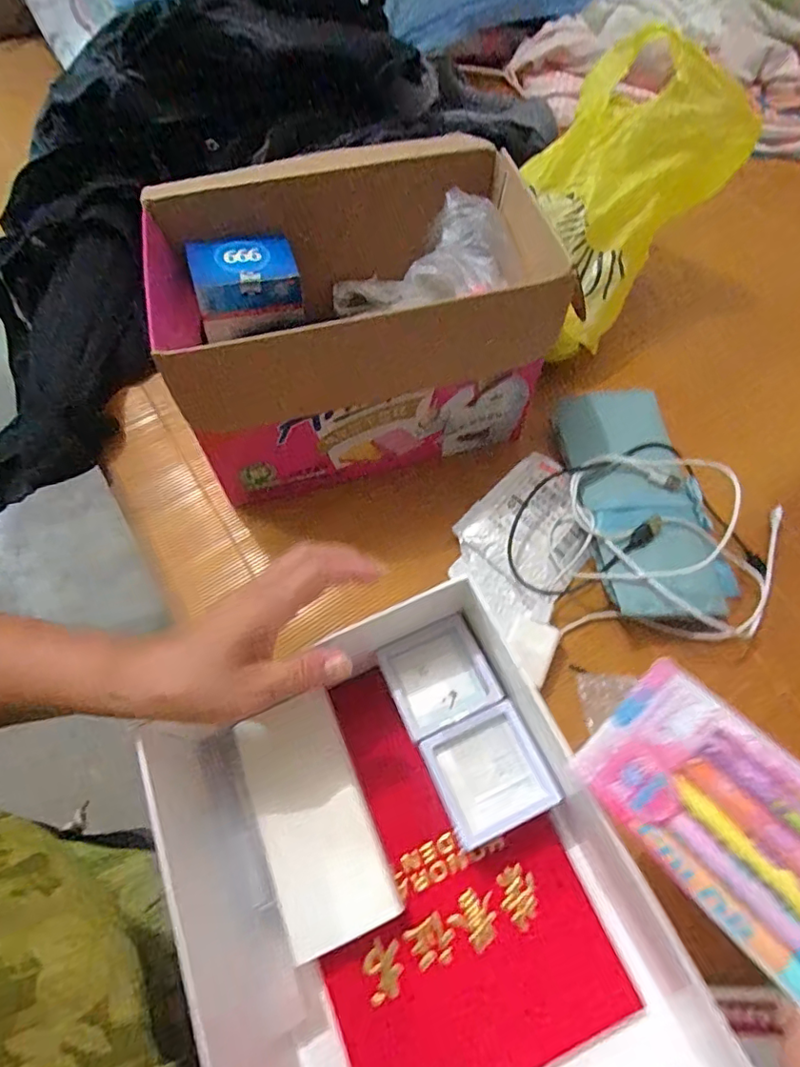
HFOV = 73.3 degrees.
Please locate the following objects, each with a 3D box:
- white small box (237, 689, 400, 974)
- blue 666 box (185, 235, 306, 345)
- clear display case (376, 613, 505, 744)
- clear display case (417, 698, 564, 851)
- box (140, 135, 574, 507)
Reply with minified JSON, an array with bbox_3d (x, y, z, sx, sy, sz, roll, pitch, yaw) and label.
[{"bbox_3d":[-0.059,0.191,0.366,0.070,0.023,0.146,-20,66,-12],"label":"white small box"},{"bbox_3d":[-0.126,-0.205,0.440,0.082,0.045,0.061,-16,65,-10],"label":"blue 666 box"},{"bbox_3d":[0.027,0.108,0.399,0.071,0.042,0.070,-21,66,-12],"label":"clear display case"},{"bbox_3d":[0.058,0.163,0.368,0.070,0.042,0.069,-22,66,-13],"label":"clear display case"},{"bbox_3d":[-0.042,-0.178,0.478,0.291,0.192,0.195,-14,64,-9],"label":"box"}]

